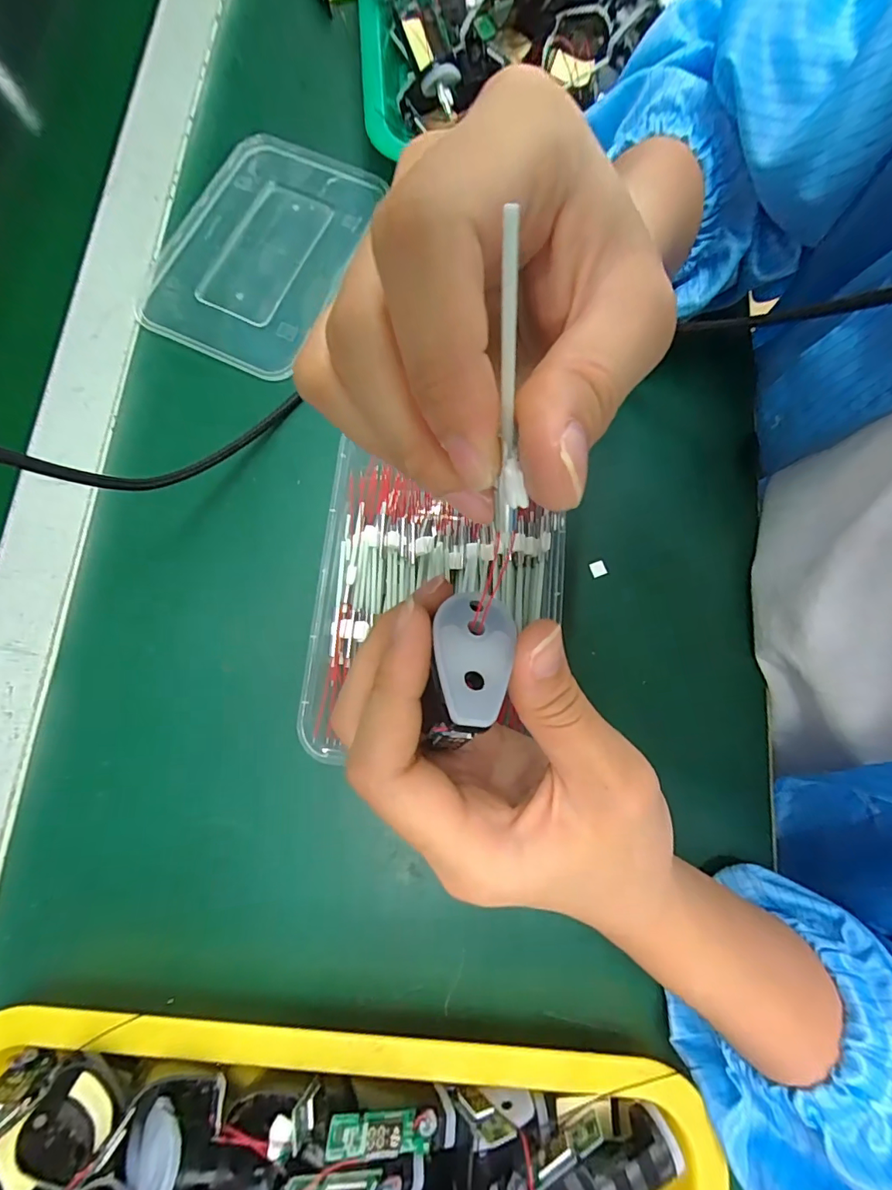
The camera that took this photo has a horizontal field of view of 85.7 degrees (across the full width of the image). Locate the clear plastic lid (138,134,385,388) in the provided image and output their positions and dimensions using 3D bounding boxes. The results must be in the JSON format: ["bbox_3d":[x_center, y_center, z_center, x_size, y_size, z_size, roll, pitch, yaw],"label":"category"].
[{"bbox_3d":[-0.125,-0.232,0.320,0.111,0.008,0.169,19,79,3],"label":"clear plastic lid"}]

